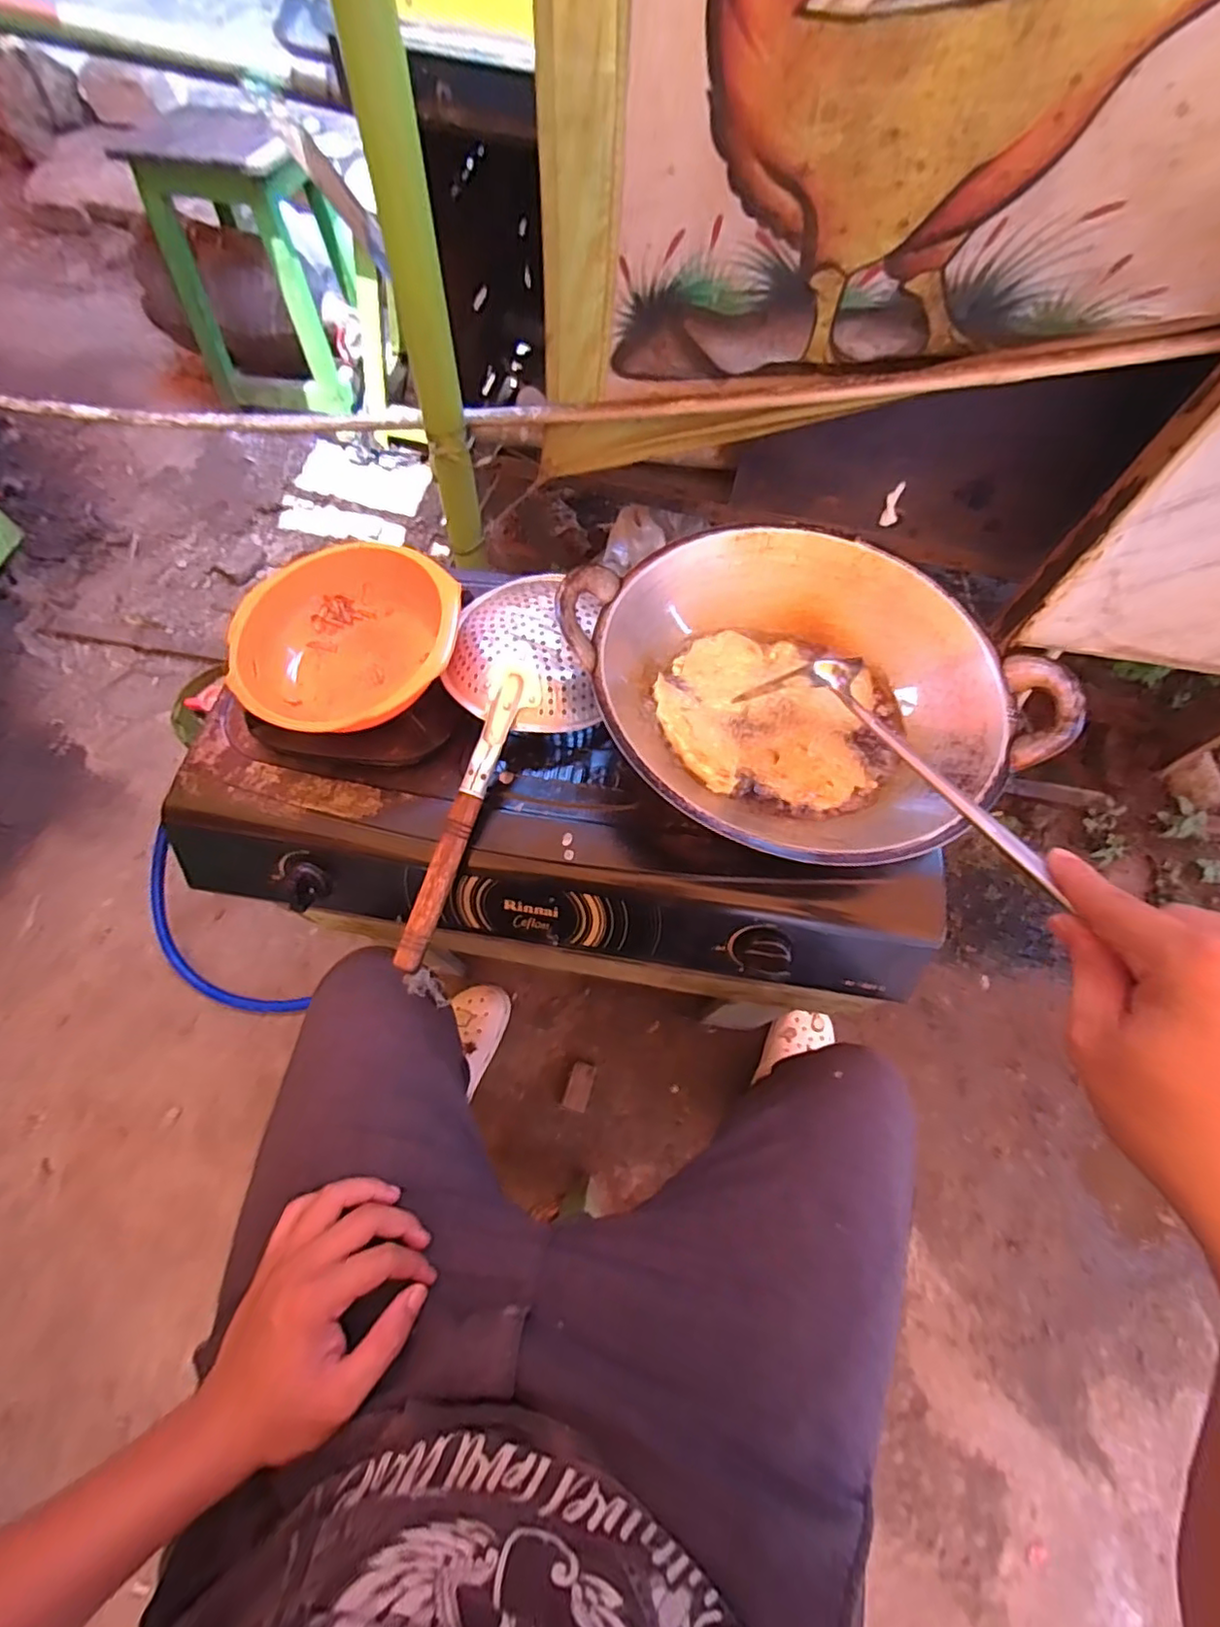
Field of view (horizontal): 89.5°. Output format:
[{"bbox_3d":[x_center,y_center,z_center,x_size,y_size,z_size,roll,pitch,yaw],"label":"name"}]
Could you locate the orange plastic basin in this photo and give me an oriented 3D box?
[{"bbox_3d":[-0.239,-0.152,0.572,0.185,0.074,0.195,0,65,-1],"label":"orange plastic basin"}]

